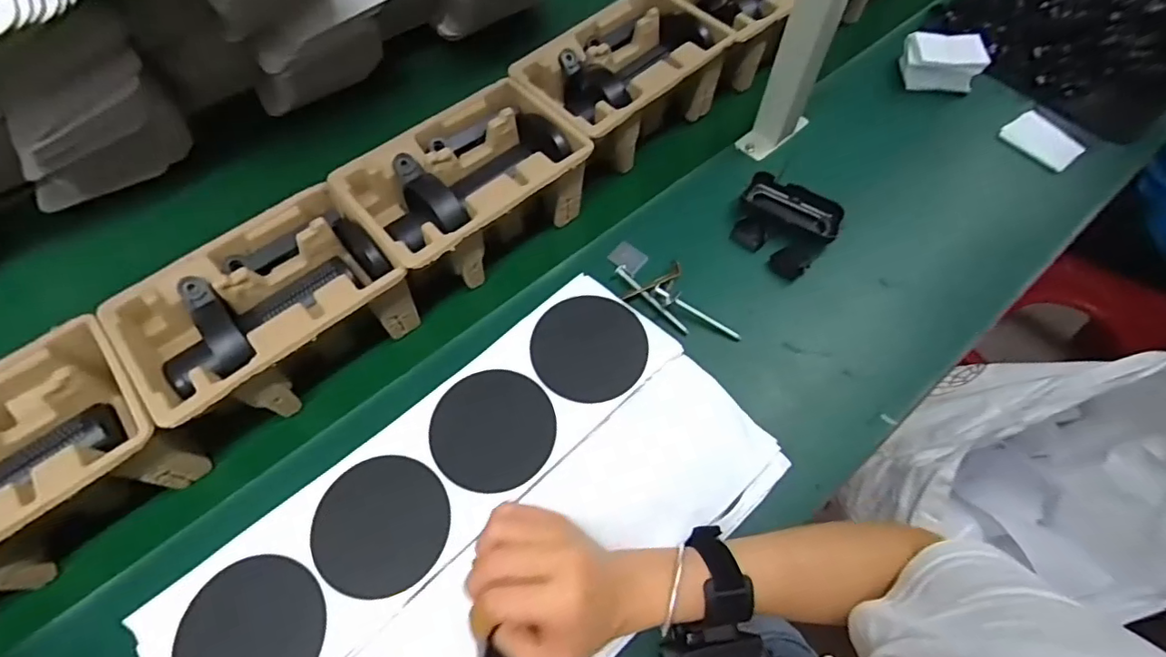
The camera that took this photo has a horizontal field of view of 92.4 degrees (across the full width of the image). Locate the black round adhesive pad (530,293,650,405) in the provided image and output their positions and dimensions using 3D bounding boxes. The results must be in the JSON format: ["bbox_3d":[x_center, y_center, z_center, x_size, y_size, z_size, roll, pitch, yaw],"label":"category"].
[{"bbox_3d":[0.005,0.015,0.457,0.091,0.006,0.090,0,66,1],"label":"black round adhesive pad"}]

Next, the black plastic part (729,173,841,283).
[{"bbox_3d":[0.220,-0.114,0.615,0.103,0.028,0.106,30,63,15],"label":"black plastic part"}]

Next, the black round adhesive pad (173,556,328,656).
[{"bbox_3d":[-0.217,0.198,0.363,0.091,0.005,0.090,0,61,0],"label":"black round adhesive pad"}]

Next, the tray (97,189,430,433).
[{"bbox_3d":[-0.287,-0.010,0.522,0.219,0.096,0.150,-38,68,-21],"label":"tray"}]

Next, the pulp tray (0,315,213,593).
[{"bbox_3d":[-0.461,0.123,0.453,0.231,0.094,0.147,-37,67,-21],"label":"pulp tray"}]

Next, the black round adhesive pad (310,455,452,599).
[{"bbox_3d":[-0.143,0.139,0.399,0.092,0.009,0.090,1,60,-1],"label":"black round adhesive pad"}]

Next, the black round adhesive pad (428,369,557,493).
[{"bbox_3d":[-0.069,0.077,0.431,0.092,0.004,0.091,1,66,-2],"label":"black round adhesive pad"}]

